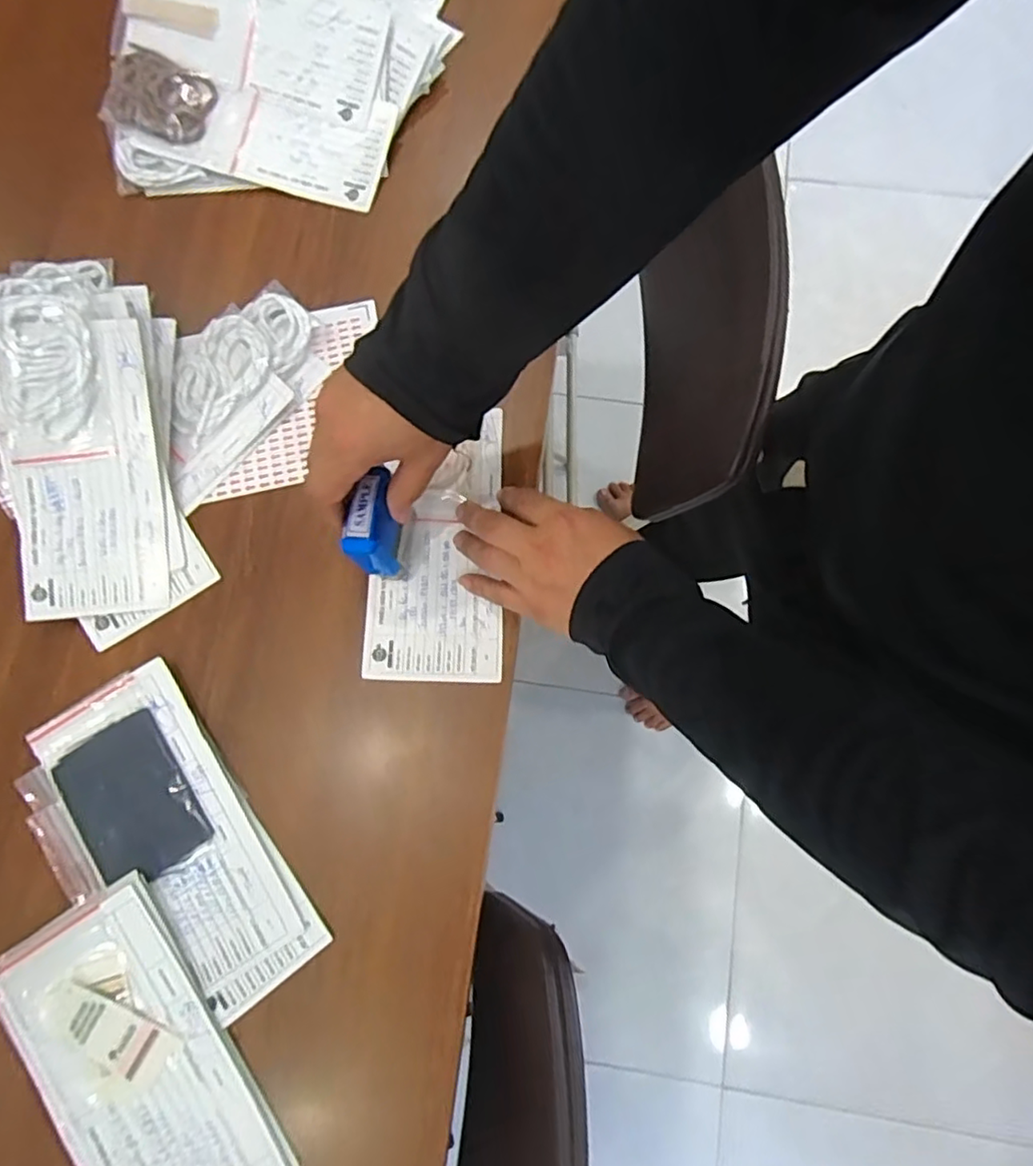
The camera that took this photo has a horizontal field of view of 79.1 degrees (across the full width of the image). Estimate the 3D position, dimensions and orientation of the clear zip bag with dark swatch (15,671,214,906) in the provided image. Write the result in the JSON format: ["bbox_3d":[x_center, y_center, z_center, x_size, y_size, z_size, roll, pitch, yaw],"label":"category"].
[{"bbox_3d":[-0.272,0.140,0.416,0.100,0.009,0.127,-31,79,-7],"label":"clear zip bag with dark swatch"}]

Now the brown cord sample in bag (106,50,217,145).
[{"bbox_3d":[-0.291,-0.396,0.512,0.076,0.011,0.056,19,101,-8],"label":"brown cord sample in bag"}]

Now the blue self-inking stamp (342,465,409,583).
[{"bbox_3d":[-0.093,-0.035,0.423,0.029,0.074,0.055,6,78,1],"label":"blue self-inking stamp"}]

